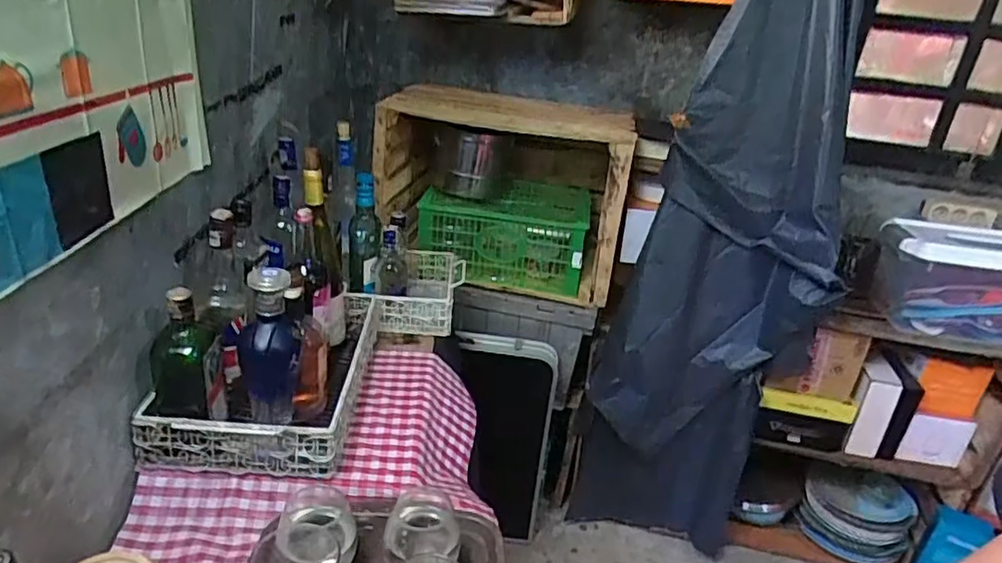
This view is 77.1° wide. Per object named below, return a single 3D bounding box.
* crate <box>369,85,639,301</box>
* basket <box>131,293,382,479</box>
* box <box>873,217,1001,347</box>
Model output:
[{"bbox_3d":[0.018,-0.243,1.639,0.614,0.427,0.361,12,24,12],"label":"crate"},{"bbox_3d":[-0.337,0.135,0.980,0.249,0.088,0.418,6,24,-2],"label":"basket"},{"bbox_3d":[1.044,-0.005,1.461,0.398,0.221,0.227,8,24,3],"label":"box"}]

